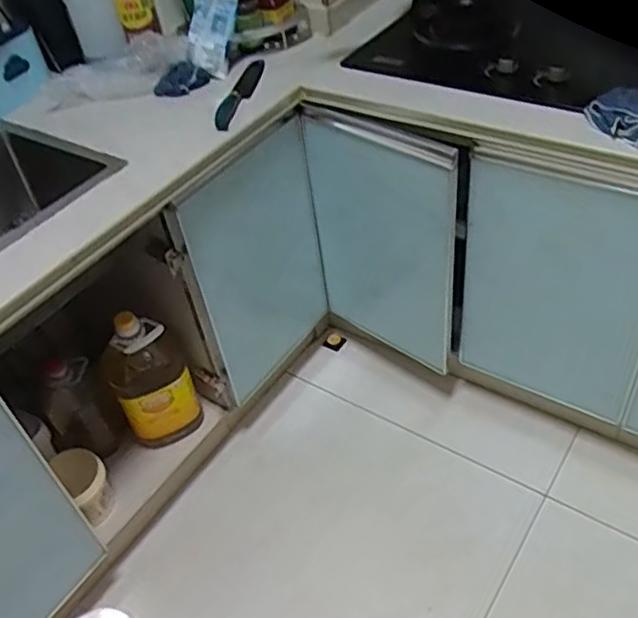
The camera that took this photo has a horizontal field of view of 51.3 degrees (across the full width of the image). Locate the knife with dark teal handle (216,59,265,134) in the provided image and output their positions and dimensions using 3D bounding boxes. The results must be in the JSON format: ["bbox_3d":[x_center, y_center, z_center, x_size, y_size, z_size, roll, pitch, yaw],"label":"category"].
[{"bbox_3d":[-0.143,-0.402,1.224,0.040,0.013,0.237,4,45,11],"label":"knife with dark teal handle"}]

